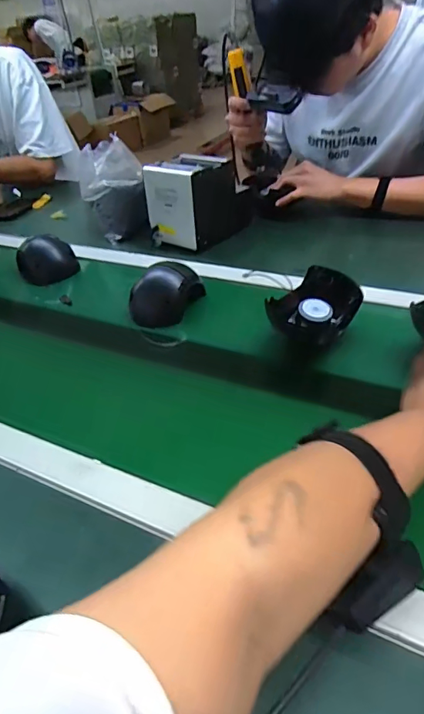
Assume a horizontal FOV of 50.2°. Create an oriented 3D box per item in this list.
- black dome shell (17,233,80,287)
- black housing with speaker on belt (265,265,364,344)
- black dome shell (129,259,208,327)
[{"bbox_3d":[-0.322,-0.191,0.884,0.103,0.076,0.072,-23,40,-20],"label":"black dome shell"},{"bbox_3d":[0.140,-0.064,0.607,0.087,0.058,0.111,28,49,37],"label":"black housing with speaker on belt"},{"bbox_3d":[-0.073,-0.101,0.725,0.095,0.068,0.098,12,41,23],"label":"black dome shell"}]

